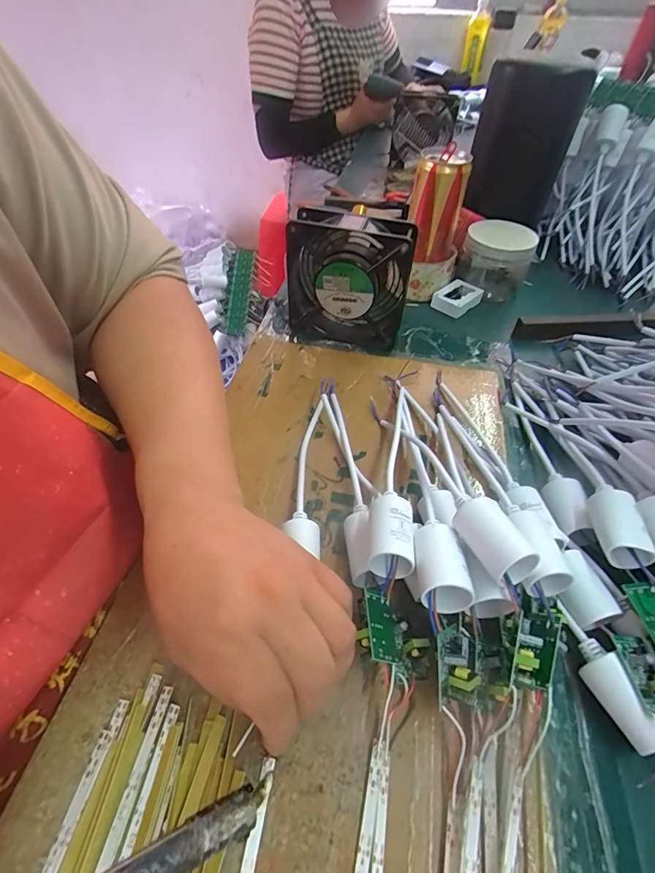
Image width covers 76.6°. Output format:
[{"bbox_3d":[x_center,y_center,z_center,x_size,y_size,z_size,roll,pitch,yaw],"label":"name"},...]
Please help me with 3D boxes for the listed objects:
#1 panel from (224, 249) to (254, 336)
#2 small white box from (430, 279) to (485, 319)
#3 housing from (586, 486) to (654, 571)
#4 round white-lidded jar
[{"bbox_3d":[-0.174,-0.290,0.824,0.039,0.010,0.202,9,72,-16],"label":"panel"},{"bbox_3d":[0.161,-0.171,0.515,0.054,0.023,0.042,-32,56,-26],"label":"small white box"},{"bbox_3d":[0.187,0.057,0.266,0.028,0.022,0.047,14,50,11],"label":"housing"},{"bbox_3d":[0.209,-0.223,0.529,0.087,0.073,0.082,1,48,-1],"label":"round white-lidded jar"}]

